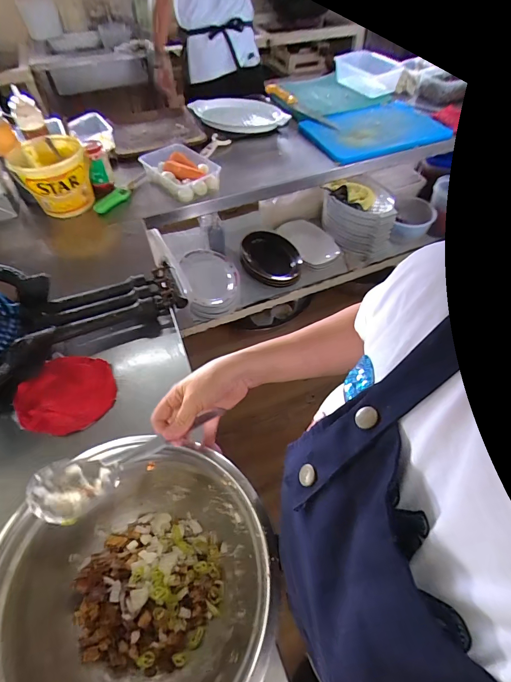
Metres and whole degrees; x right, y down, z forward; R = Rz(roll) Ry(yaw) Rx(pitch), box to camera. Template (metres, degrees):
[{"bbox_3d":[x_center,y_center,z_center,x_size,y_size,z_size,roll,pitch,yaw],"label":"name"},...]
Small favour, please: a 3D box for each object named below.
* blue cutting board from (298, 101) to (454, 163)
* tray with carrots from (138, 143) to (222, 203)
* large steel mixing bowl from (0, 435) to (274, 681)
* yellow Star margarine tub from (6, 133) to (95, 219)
[{"bbox_3d":[0.412,-0.742,1.248,0.467,0.022,0.288,-19,59,-14],"label":"blue cutting board"},{"bbox_3d":[-0.217,-0.498,1.062,0.165,0.066,0.215,-33,59,-22],"label":"tray with carrots"},{"bbox_3d":[-0.123,0.274,0.396,0.267,0.127,0.275,0,53,1],"label":"large steel mixing bowl"},{"bbox_3d":[-0.534,-0.438,0.961,0.180,0.133,0.184,-20,55,-14],"label":"yellow Star margarine tub"}]

